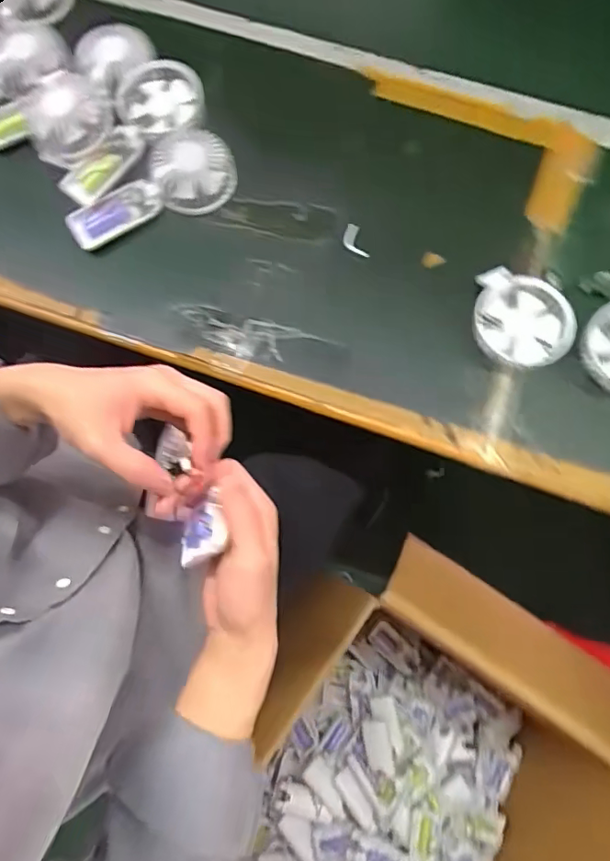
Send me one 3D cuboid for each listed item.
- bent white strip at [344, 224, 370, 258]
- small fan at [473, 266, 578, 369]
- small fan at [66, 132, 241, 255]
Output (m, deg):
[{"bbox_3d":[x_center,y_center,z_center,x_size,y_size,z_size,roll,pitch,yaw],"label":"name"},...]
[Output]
[{"bbox_3d":[0.053,-0.203,0.584,0.020,0.012,0.041,-19,76,-5],"label":"bent white strip"},{"bbox_3d":[0.217,-0.109,0.546,0.096,0.035,0.089,0,75,0],"label":"small fan"},{"bbox_3d":[-0.164,-0.254,0.571,0.179,0.043,0.069,-26,77,-7],"label":"small fan"}]

